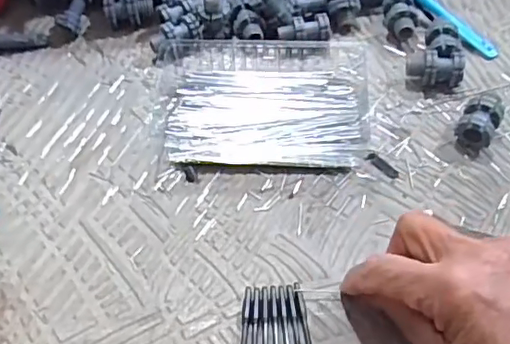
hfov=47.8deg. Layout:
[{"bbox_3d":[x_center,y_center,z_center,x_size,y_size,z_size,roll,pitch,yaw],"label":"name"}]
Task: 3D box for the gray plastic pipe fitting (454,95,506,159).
[{"bbox_3d":[0.142,-0.030,0.365,0.023,0.023,0.034,24,58,21],"label":"gray plastic pipe fitting"}]

